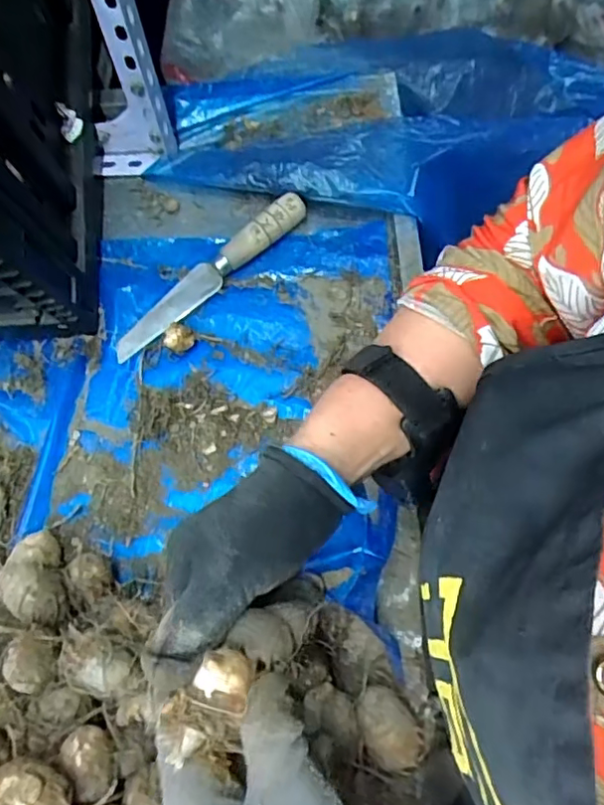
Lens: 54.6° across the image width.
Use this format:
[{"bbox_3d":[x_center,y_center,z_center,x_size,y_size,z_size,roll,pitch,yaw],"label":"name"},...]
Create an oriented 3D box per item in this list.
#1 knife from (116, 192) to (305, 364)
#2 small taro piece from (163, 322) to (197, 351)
[{"bbox_3d":[-0.081,-0.112,0.500,0.200,0.024,0.028,-41,74,-11],"label":"knife"},{"bbox_3d":[-0.099,-0.054,0.482,0.022,0.017,0.024,15,72,7],"label":"small taro piece"}]

